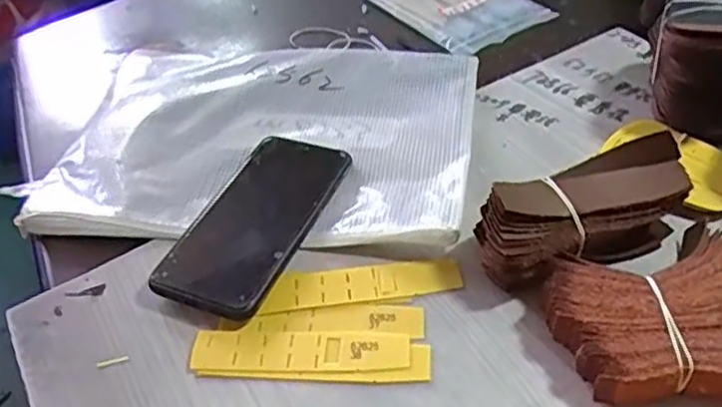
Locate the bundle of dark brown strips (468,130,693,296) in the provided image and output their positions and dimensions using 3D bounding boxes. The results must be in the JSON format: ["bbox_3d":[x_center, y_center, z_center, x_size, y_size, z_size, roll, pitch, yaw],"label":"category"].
[{"bbox_3d":[0.137,0.005,0.420,0.132,0.051,0.053,-15,44,-10],"label":"bundle of dark brown strips"}]

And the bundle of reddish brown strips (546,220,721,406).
[{"bbox_3d":[0.172,0.068,0.370,0.119,0.031,0.107,-15,44,-10],"label":"bundle of reddish brown strips"}]

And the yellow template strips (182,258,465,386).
[{"bbox_3d":[-0.019,0.072,0.410,0.153,0.008,0.080,-2,43,4],"label":"yellow template strips"}]

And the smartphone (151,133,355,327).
[{"bbox_3d":[-0.073,0.007,0.469,0.078,0.010,0.158,16,47,21],"label":"smartphone"}]

